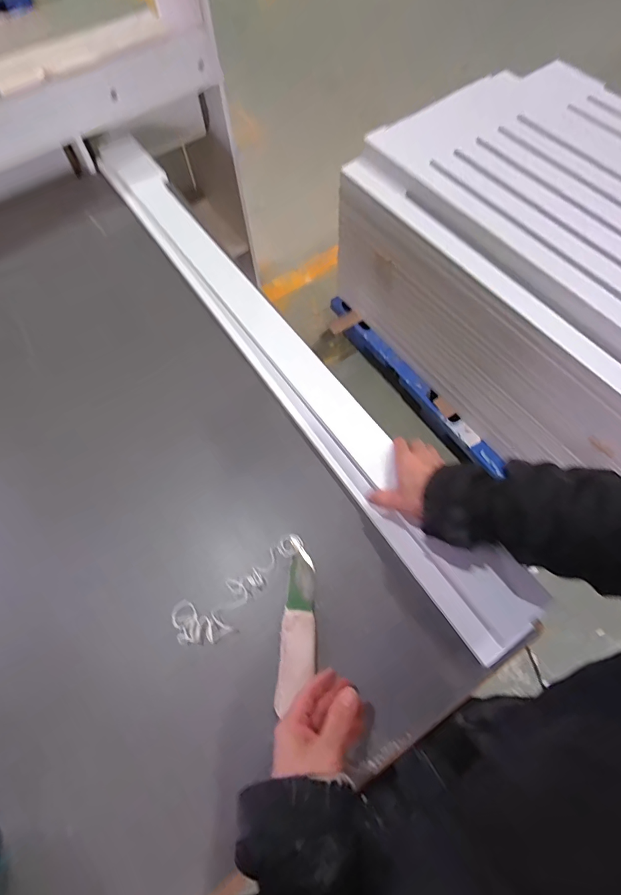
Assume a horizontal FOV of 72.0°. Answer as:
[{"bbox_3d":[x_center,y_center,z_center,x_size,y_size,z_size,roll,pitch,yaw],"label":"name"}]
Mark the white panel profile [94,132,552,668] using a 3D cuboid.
[{"bbox_3d":[-0.085,-0.210,0.726,0.097,0.050,1.184,-32,69,-12],"label":"white panel profile"}]

